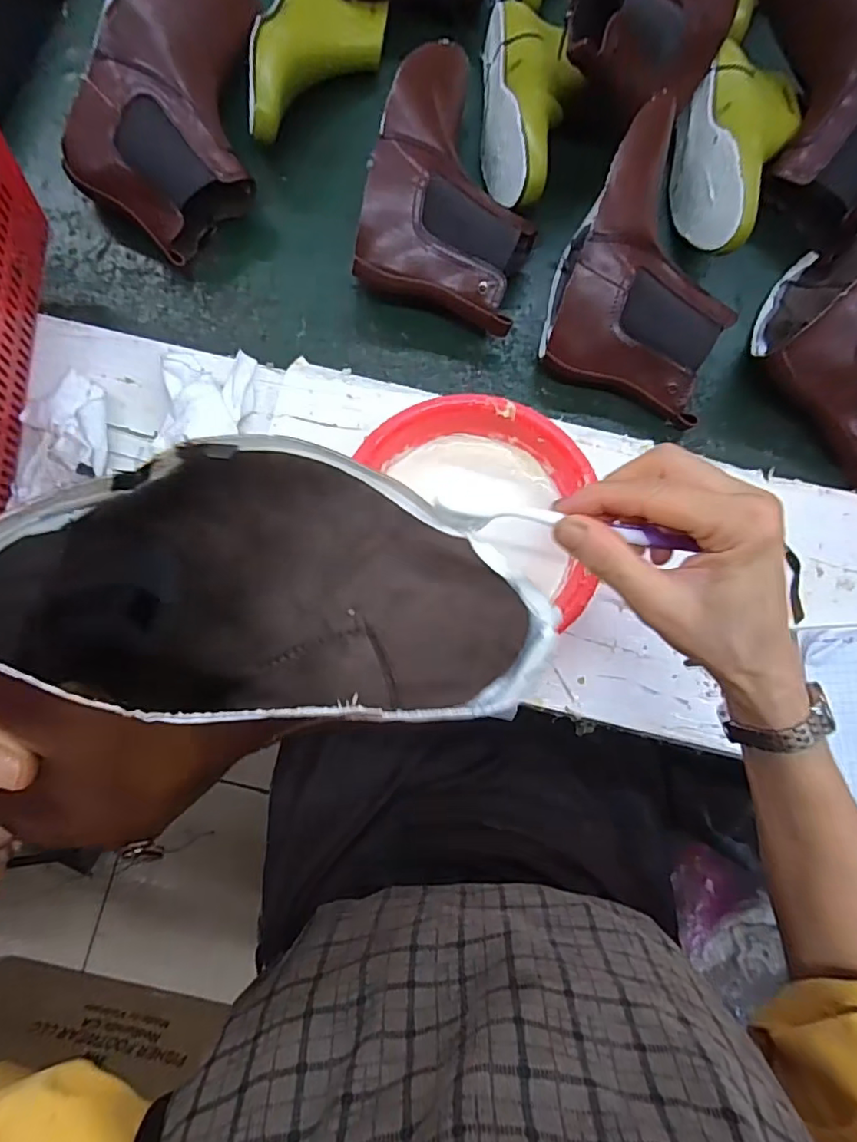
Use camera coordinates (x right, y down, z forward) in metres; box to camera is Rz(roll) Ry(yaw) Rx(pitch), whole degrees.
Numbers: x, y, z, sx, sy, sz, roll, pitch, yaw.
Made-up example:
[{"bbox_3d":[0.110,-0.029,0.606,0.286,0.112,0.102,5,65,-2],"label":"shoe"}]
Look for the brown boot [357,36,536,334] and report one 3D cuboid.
[{"bbox_3d":[0.033,-0.359,0.513,0.144,0.099,0.243,15,81,1],"label":"brown boot"}]

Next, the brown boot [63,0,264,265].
[{"bbox_3d":[-0.244,-0.436,0.527,0.153,0.087,0.272,4,81,-1],"label":"brown boot"}]

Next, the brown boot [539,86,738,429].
[{"bbox_3d":[0.204,-0.276,0.501,0.156,0.100,0.239,20,81,2],"label":"brown boot"}]

